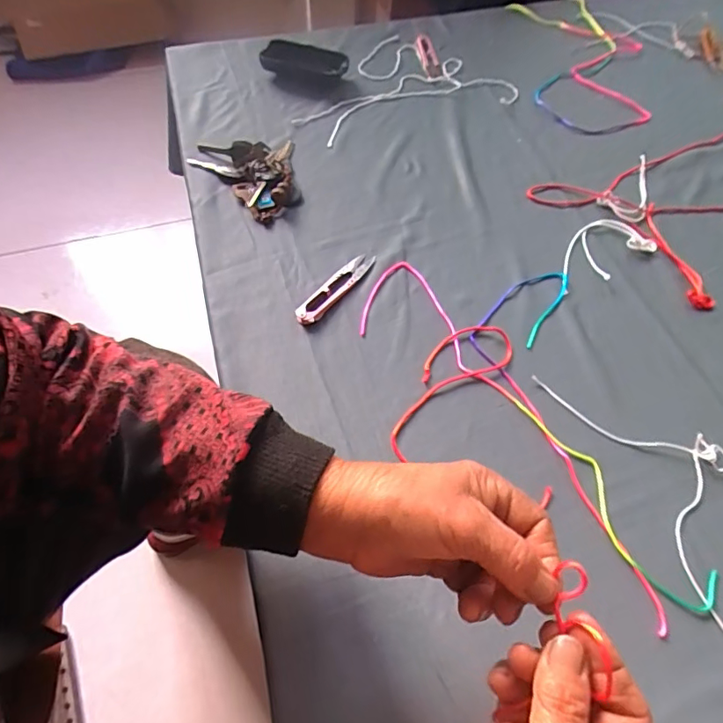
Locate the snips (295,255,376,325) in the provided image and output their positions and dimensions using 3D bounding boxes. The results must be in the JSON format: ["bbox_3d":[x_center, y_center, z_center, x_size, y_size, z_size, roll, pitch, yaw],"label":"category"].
[{"bbox_3d":[-0.023,-0.071,0.470,0.020,0.007,0.102,35,64,16],"label":"snips"}]

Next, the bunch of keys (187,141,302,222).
[{"bbox_3d":[-0.112,-0.218,0.550,0.098,0.020,0.135,-38,68,-22],"label":"bunch of keys"}]

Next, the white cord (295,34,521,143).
[{"bbox_3d":[0.035,-0.372,0.659,0.282,0.017,0.200,-21,63,-14],"label":"white cord"}]

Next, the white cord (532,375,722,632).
[{"bbox_3d":[0.243,0.089,0.384,0.091,0.011,0.234,-23,63,-15],"label":"white cord"}]

